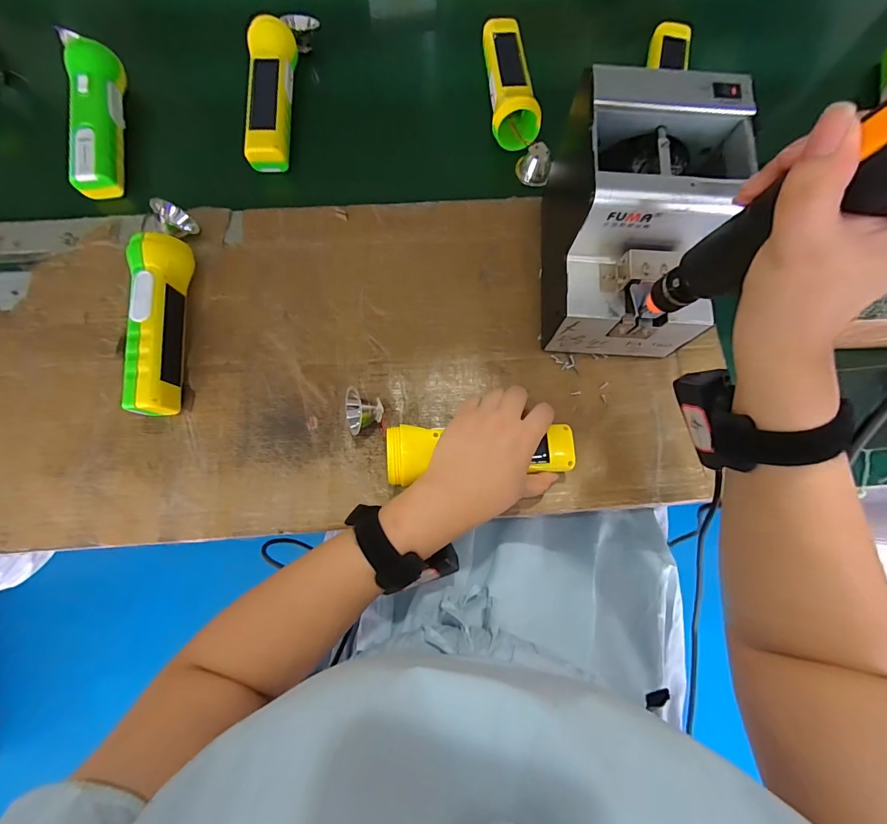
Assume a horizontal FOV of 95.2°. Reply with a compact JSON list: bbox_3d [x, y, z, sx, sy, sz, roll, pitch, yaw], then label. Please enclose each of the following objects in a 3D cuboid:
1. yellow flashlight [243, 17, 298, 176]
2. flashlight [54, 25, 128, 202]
[{"bbox_3d":[-0.195,-0.352,0.449,0.043,0.047,0.162,1,76,0],"label":"yellow flashlight"},{"bbox_3d":[-0.381,-0.333,0.448,0.050,0.038,0.197,-12,76,-3],"label":"flashlight"}]

